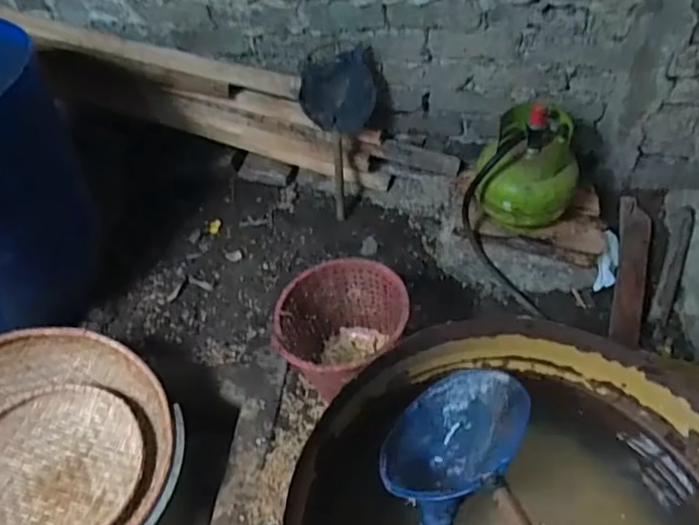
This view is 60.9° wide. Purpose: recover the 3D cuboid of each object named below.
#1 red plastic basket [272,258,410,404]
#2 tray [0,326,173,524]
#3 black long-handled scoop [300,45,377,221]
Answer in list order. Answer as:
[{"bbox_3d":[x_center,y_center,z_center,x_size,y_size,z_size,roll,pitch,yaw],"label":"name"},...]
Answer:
[{"bbox_3d":[-0.015,0.181,1.381,0.282,0.248,0.290,-2,51,2],"label":"red plastic basket"},{"bbox_3d":[-0.651,0.401,1.233,0.513,0.106,0.526,12,53,-6],"label":"tray"},{"bbox_3d":[-0.050,-0.373,1.698,0.219,0.478,0.110,15,36,16],"label":"black long-handled scoop"}]

